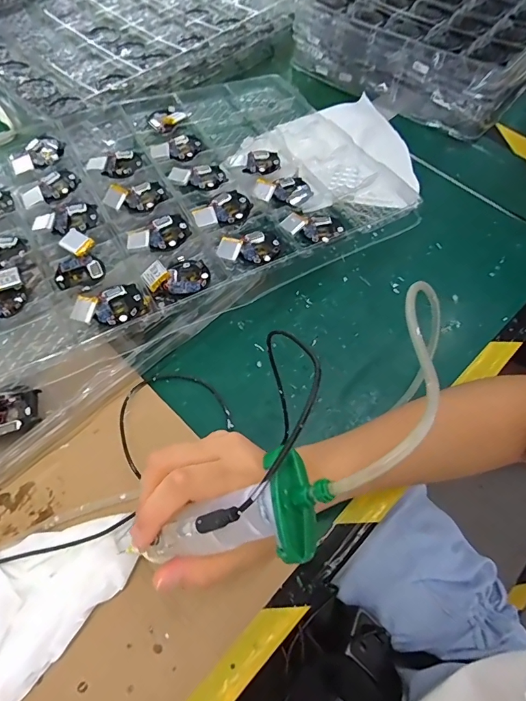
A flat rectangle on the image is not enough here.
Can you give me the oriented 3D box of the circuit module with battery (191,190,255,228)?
[{"bbox_3d":[-0.038,-0.138,0.404,0.040,0.006,0.060,36,66,15],"label":"circuit module with battery"}]

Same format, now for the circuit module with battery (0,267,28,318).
[{"bbox_3d":[-0.227,-0.047,0.353,0.042,0.007,0.046,-23,65,-14],"label":"circuit module with battery"}]

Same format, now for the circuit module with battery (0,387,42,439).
[{"bbox_3d":[-0.206,0.051,0.319,0.065,0.015,0.037,-20,65,-12],"label":"circuit module with battery"}]

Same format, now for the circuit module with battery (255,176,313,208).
[{"bbox_3d":[0.022,-0.167,0.432,0.059,0.013,0.041,-13,63,-9],"label":"circuit module with battery"}]

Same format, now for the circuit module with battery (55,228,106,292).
[{"bbox_3d":[-0.163,-0.082,0.372,0.040,0.011,0.062,-1,62,-3],"label":"circuit module with battery"}]

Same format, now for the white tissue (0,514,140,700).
[{"bbox_3d":[-0.147,0.170,0.268,0.133,0.032,0.092,-22,65,-13],"label":"white tissue"}]

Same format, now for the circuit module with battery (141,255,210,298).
[{"bbox_3d":[-0.075,-0.065,0.363,0.053,0.008,0.044,-26,66,-15],"label":"circuit module with battery"}]

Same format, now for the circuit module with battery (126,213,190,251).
[{"bbox_3d":[-0.099,-0.108,0.390,0.058,0.011,0.042,-26,66,-15],"label":"circuit module with battery"}]

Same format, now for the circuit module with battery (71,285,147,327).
[{"bbox_3d":[-0.131,-0.037,0.350,0.058,0.011,0.038,-21,65,-13],"label":"circuit module with battery"}]

